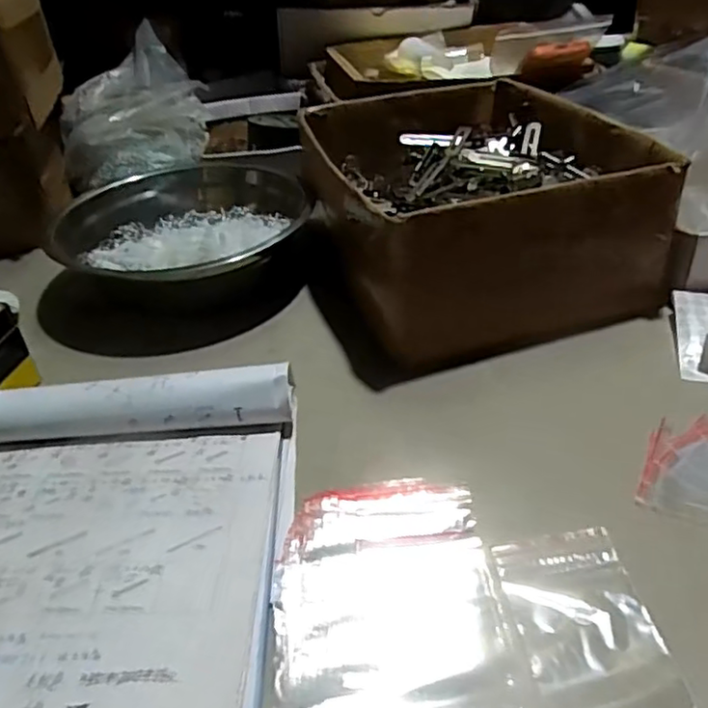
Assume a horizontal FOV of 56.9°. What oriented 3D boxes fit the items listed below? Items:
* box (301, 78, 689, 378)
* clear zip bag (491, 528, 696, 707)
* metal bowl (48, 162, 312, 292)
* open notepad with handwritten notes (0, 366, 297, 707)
[{"bbox_3d":[0.102,-0.155,0.619,0.261,0.117,0.324,-13,39,-13],"label":"box"},{"bbox_3d":[0.114,0.134,0.325,0.066,0.007,0.101,-7,36,-3],"label":"clear zip bag"},{"bbox_3d":[-0.175,-0.127,0.647,0.225,0.073,0.208,-3,36,2],"label":"metal bowl"},{"bbox_3d":[-0.147,0.129,0.344,0.210,0.028,0.297,-2,42,2],"label":"open notepad with handwritten notes"}]

